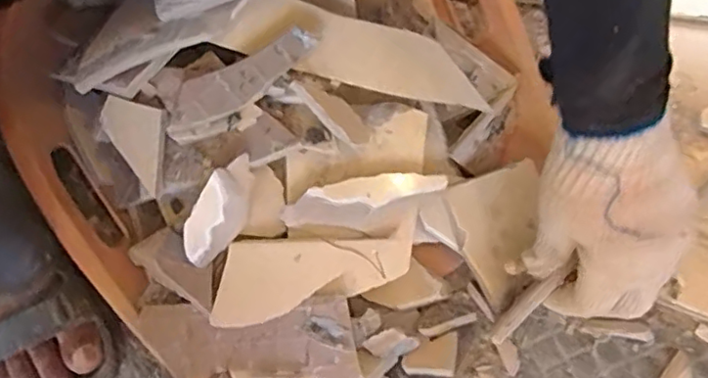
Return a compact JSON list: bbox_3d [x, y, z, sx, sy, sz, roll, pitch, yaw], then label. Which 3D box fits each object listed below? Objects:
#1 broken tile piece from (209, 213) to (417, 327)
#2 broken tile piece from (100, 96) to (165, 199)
[{"bbox_3d":[-0.029,0.061,0.448,0.153,0.014,0.057,-11,73,-5],"label":"broken tile piece"},{"bbox_3d":[-0.155,-0.030,0.414,0.047,0.009,0.060,9,97,9],"label":"broken tile piece"}]

